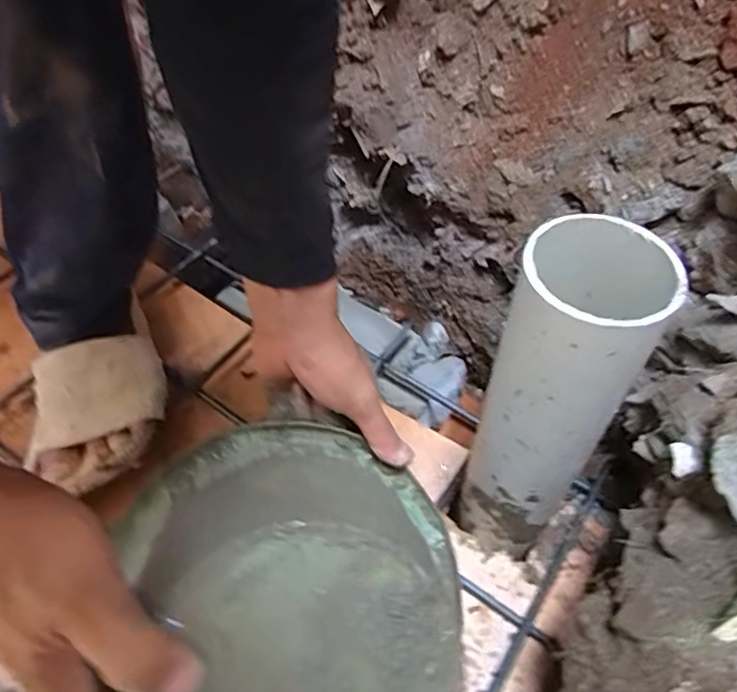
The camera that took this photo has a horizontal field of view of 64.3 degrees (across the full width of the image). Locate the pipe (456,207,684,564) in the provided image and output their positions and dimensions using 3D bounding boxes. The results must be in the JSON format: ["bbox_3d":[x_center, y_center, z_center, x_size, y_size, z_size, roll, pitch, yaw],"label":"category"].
[{"bbox_3d":[0.122,0.056,0.446,0.093,0.317,0.076,34,57,16],"label":"pipe"}]

